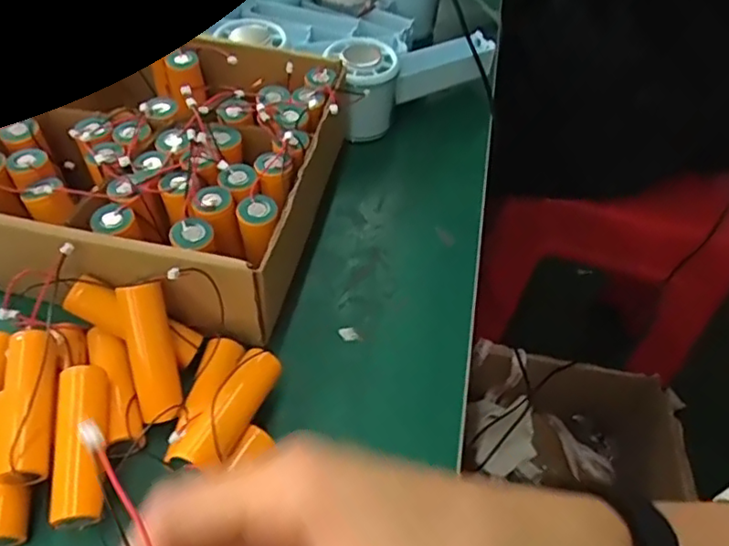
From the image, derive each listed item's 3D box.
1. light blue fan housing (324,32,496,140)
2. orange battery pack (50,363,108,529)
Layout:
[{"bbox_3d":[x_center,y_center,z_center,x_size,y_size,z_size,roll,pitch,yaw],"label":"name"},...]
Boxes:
[{"bbox_3d":[0.033,-0.167,0.488,0.152,0.062,0.069,-26,56,-21],"label":"light blue fan housing"},{"bbox_3d":[-0.134,0.079,0.280,0.020,0.018,0.073,-8,52,-8],"label":"orange battery pack"}]

